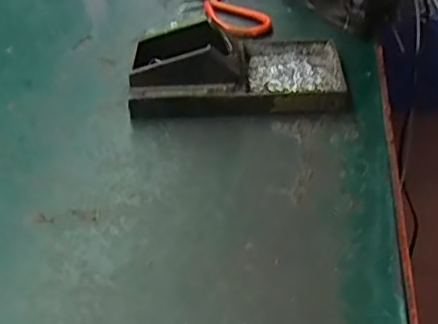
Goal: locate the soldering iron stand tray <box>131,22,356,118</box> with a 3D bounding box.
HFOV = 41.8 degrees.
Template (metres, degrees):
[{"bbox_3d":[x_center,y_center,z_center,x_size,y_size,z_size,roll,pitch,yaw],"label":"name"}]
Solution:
[{"bbox_3d":[0.012,-0.073,0.432,0.157,0.044,0.094,-4,40,-1],"label":"soldering iron stand tray"}]

